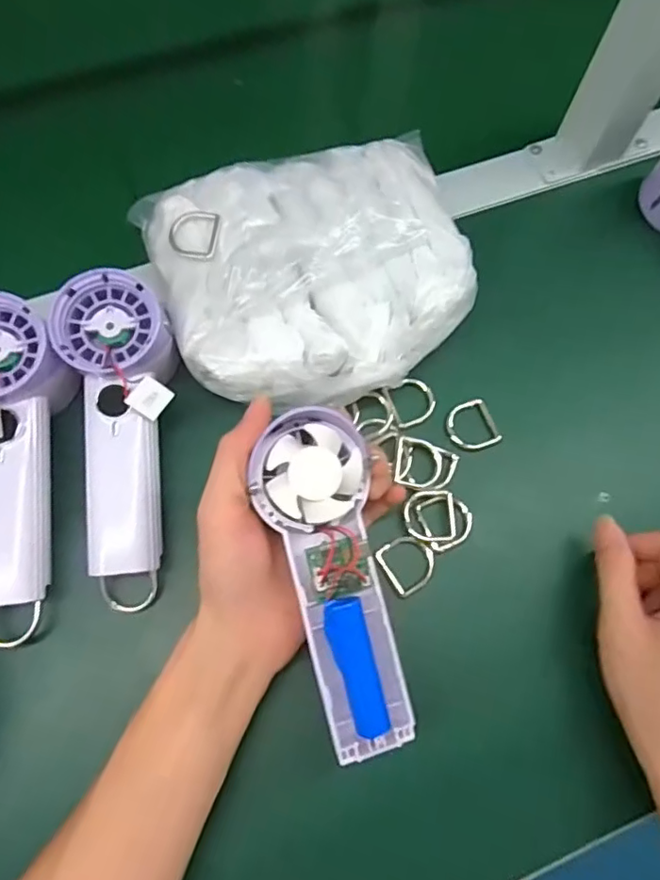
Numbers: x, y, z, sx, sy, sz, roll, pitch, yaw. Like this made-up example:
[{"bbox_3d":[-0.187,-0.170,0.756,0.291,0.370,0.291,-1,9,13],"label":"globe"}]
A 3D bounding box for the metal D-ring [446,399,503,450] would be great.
[{"bbox_3d":[0.093,-0.009,0.385,0.031,0.007,0.033,-24,87,0],"label":"metal D-ring"}]

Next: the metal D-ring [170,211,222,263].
[{"bbox_3d":[-0.089,-0.133,0.378,0.031,0.004,0.035,9,70,1],"label":"metal D-ring"}]

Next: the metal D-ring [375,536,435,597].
[{"bbox_3d":[0.048,0.074,0.352,0.032,0.007,0.033,-31,74,-12],"label":"metal D-ring"}]

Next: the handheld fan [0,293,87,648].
[{"bbox_3d":[-0.184,0.015,0.333,0.064,0.043,0.197,-4,87,-3],"label":"handheld fan"}]

